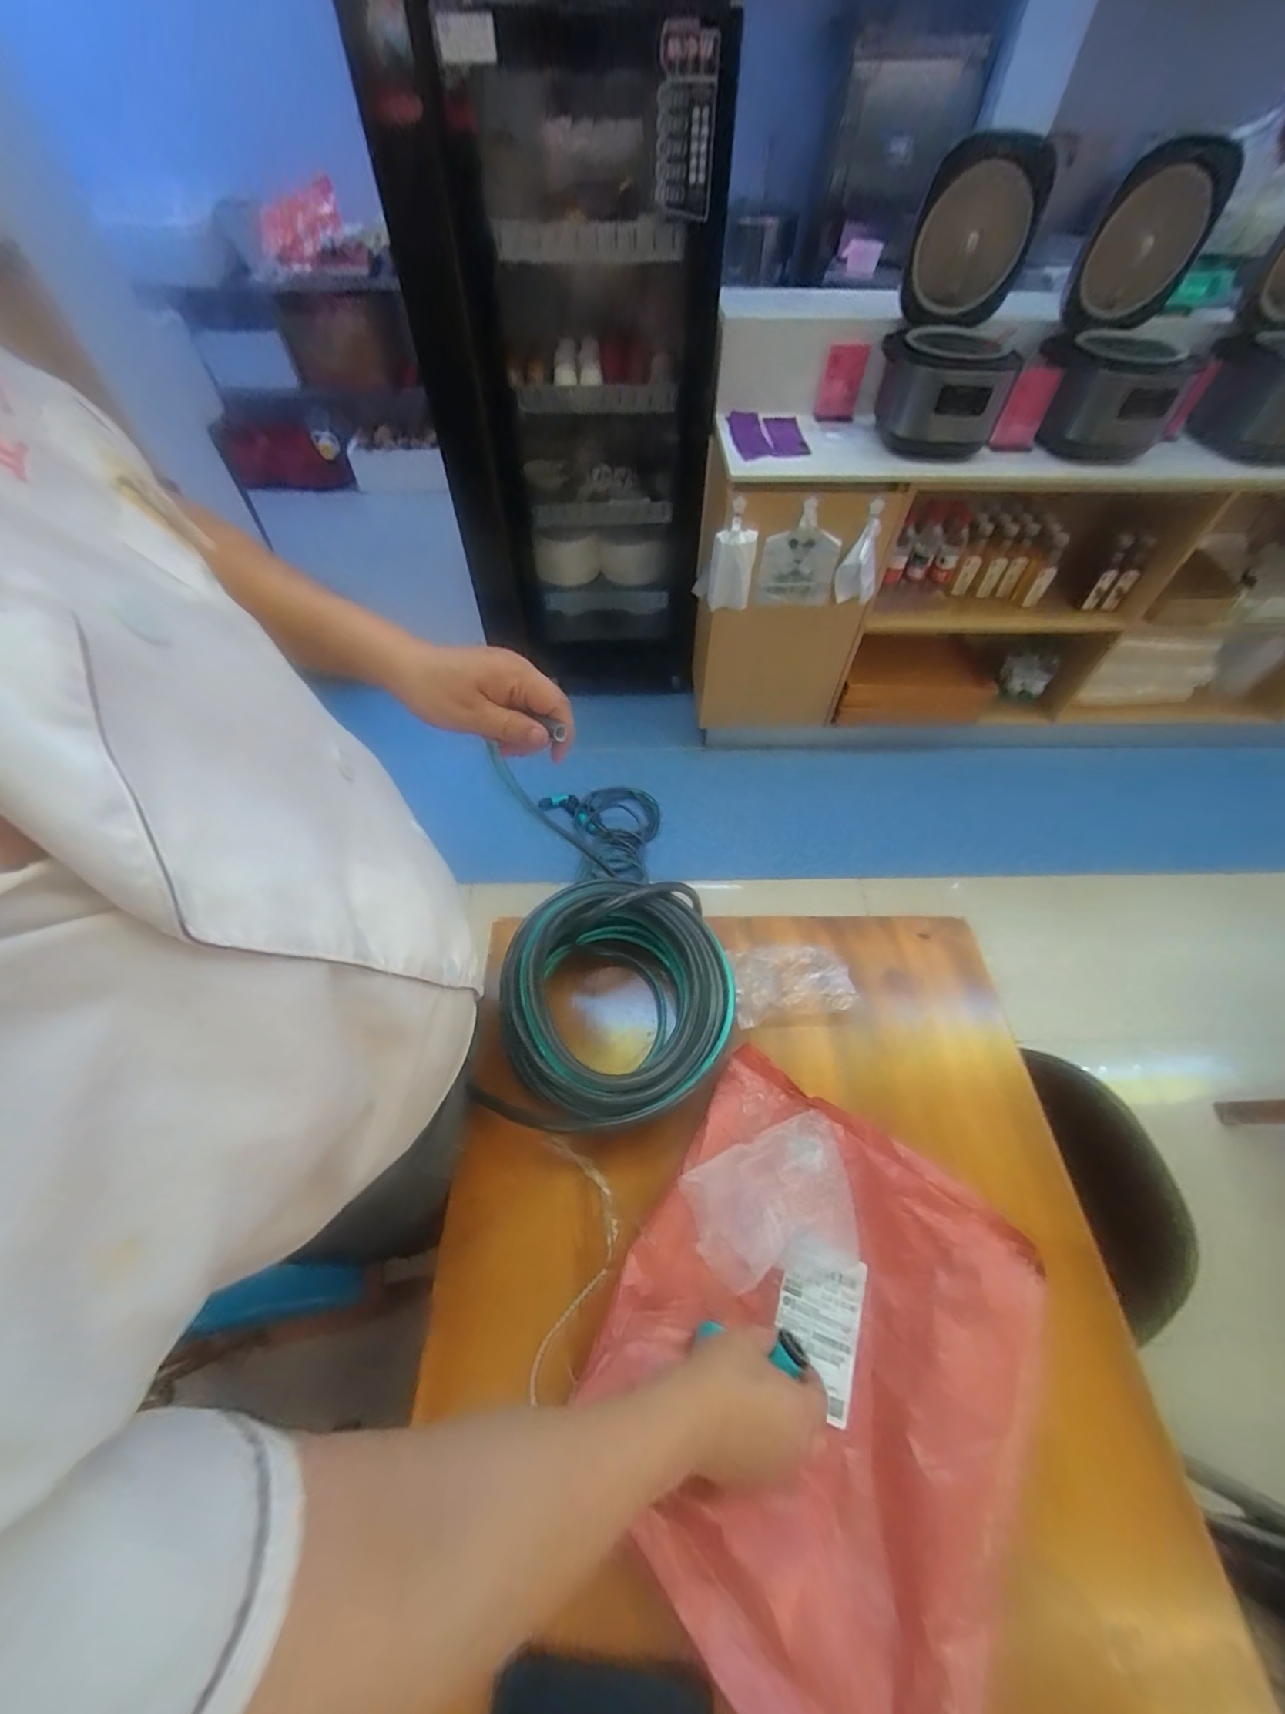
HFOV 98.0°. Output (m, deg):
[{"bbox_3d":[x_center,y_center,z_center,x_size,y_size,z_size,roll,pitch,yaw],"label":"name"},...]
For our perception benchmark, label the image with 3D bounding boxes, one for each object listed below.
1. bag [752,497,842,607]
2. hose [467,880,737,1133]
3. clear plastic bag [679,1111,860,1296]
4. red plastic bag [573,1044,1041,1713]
[{"bbox_3d":[0.413,-0.784,1.483,0.209,0.252,0.058,-7,55,-6],"label":"bag"},{"bbox_3d":[-0.046,0.173,0.670,0.274,0.097,0.262,-7,55,-6],"label":"hose"},{"bbox_3d":[0.141,0.355,0.562,0.173,0.049,0.141,-17,57,-12],"label":"clear plastic bag"},{"bbox_3d":[0.148,0.448,0.508,0.341,0.073,0.429,27,59,17],"label":"red plastic bag"}]

